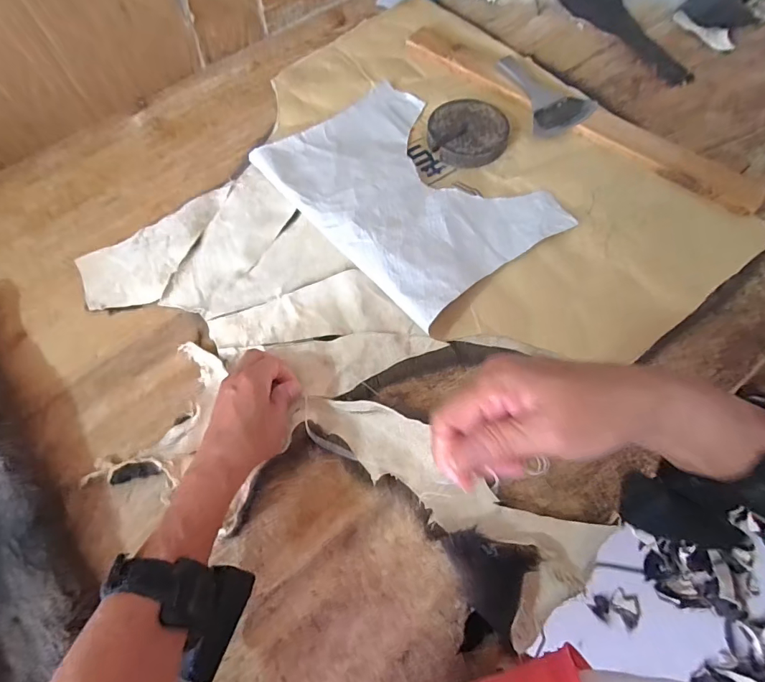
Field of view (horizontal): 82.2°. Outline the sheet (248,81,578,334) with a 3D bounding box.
[{"bbox_3d":[0.026,-0.175,0.501,0.218,0.030,0.301,-38,70,-14],"label":"sheet"}]

